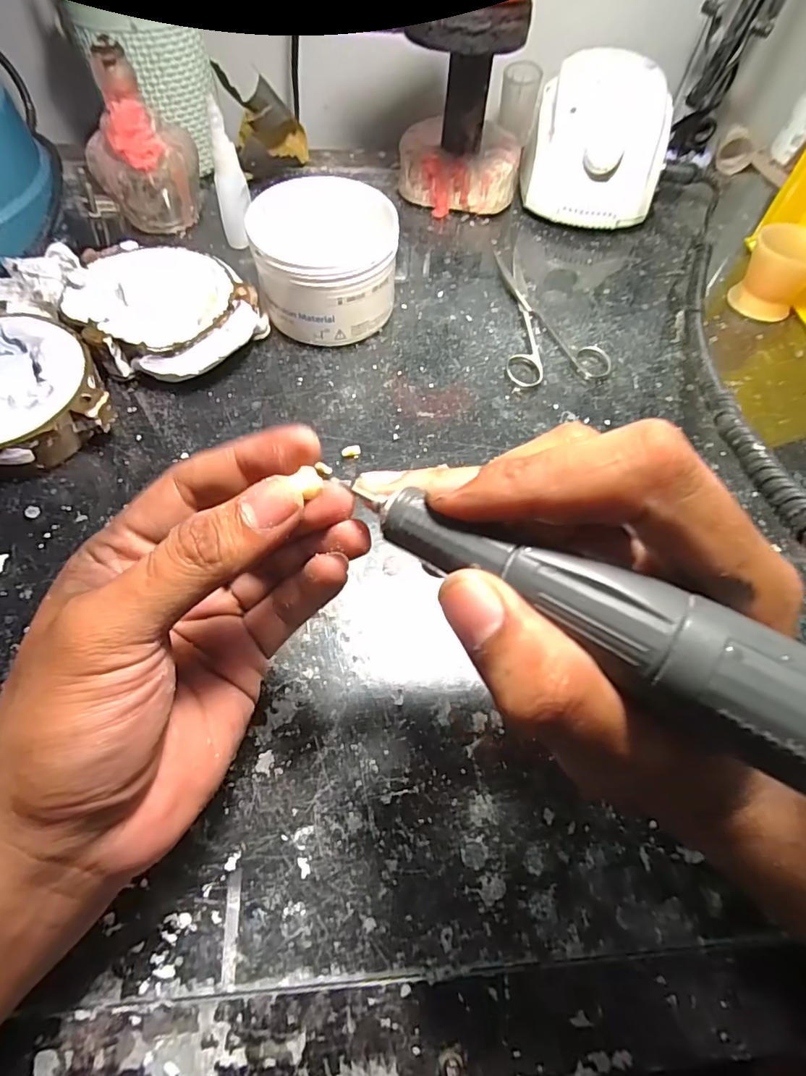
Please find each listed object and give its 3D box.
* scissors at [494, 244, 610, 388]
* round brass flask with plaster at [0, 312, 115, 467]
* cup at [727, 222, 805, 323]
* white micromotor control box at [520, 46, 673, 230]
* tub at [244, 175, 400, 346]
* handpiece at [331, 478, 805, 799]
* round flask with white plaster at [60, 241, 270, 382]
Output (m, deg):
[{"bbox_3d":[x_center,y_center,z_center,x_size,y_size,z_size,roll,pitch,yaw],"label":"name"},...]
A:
[{"bbox_3d":[0.095,-0.165,0.370,0.070,0.008,0.137,-9,62,-8],"label":"scissors"},{"bbox_3d":[-0.220,-0.080,0.286,0.091,0.036,0.098,1,61,-3],"label":"round brass flask with plaster"},{"bbox_3d":[0.273,-0.194,0.371,0.047,0.052,0.049,-39,70,-21],"label":"cup"},{"bbox_3d":[0.158,-0.319,0.417,0.104,0.081,0.119,15,62,5],"label":"white micromotor control box"},{"bbox_3d":[-0.049,-0.177,0.334,0.087,0.064,0.082,1,61,-3],"label":"tub"},{"bbox_3d":[0.065,0.028,0.105,0.161,0.027,0.029,28,63,21],"label":"handpiece"},{"bbox_3d":[-0.152,-0.142,0.325,0.097,0.034,0.116,-39,70,-21],"label":"round flask with white plaster"}]

